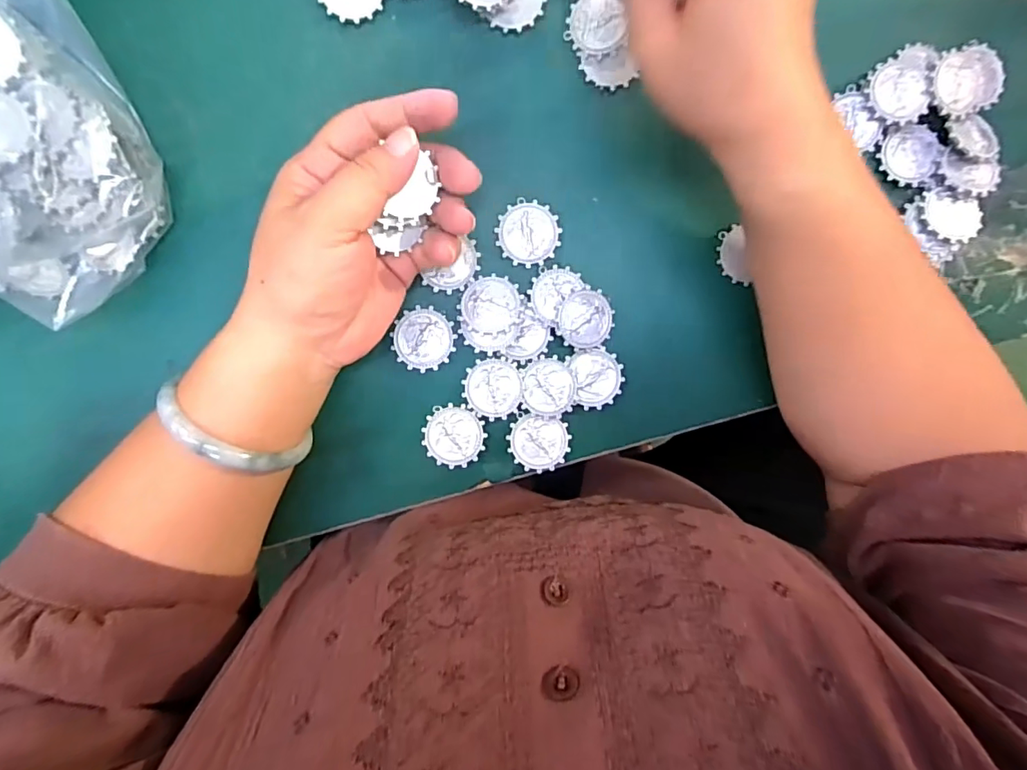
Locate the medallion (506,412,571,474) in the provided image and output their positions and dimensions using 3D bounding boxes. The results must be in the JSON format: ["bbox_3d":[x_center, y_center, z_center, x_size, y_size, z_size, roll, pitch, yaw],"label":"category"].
[{"bbox_3d":[0.014,0.032,0.290,0.033,0.004,0.030,11,96,-5],"label":"medallion"}]

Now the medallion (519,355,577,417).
[{"bbox_3d":[0.020,0.001,0.287,0.029,0.004,0.032,-2,97,-3],"label":"medallion"}]

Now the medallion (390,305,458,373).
[{"bbox_3d":[-0.048,-0.024,0.280,0.032,0.004,0.032,0,97,-3],"label":"medallion"}]

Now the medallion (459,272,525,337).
[{"bbox_3d":[-0.012,-0.043,0.278,0.032,0.004,0.031,0,78,1],"label":"medallion"}]

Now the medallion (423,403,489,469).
[{"bbox_3d":[-0.032,0.028,0.287,0.033,0.004,0.033,-9,98,-2],"label":"medallion"}]

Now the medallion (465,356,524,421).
[{"bbox_3d":[-0.010,0.002,0.285,0.031,0.004,0.032,1,97,-4],"label":"medallion"}]

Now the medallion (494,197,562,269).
[{"bbox_3d":[0.008,-0.081,0.280,0.032,0.004,0.033,0,97,-3],"label":"medallion"}]

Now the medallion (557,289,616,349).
[{"bbox_3d":[0.039,-0.036,0.284,0.031,0.004,0.030,1,95,-15],"label":"medallion"}]

